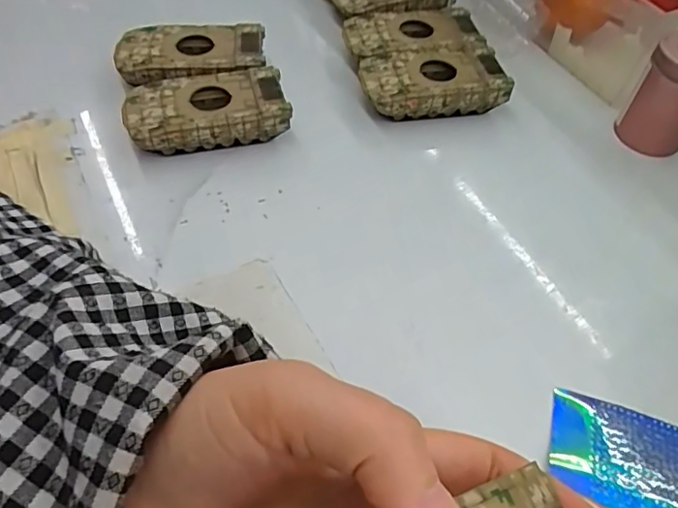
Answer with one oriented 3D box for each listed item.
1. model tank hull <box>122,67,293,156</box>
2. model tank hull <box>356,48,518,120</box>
[{"bbox_3d":[-0.082,-0.088,0.349,0.095,0.026,0.048,-9,54,-11],"label":"model tank hull"},{"bbox_3d":[0.062,-0.115,0.381,0.094,0.027,0.048,-7,54,-10],"label":"model tank hull"}]

